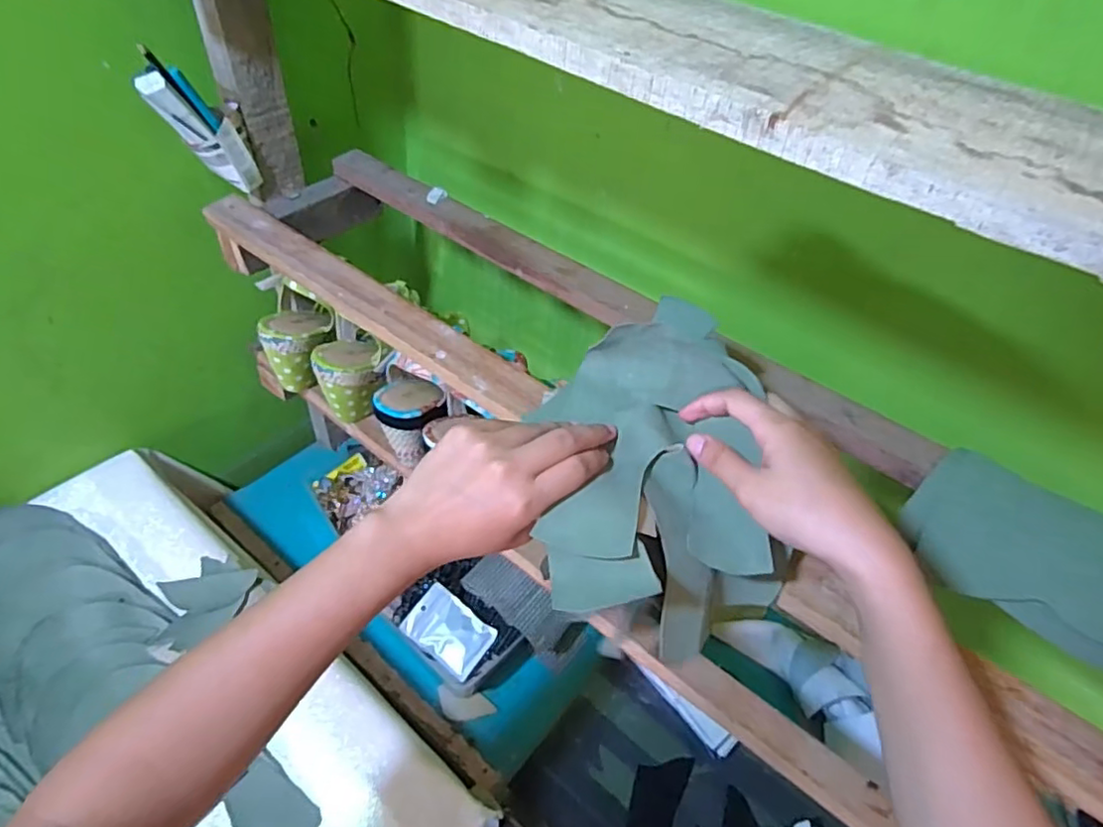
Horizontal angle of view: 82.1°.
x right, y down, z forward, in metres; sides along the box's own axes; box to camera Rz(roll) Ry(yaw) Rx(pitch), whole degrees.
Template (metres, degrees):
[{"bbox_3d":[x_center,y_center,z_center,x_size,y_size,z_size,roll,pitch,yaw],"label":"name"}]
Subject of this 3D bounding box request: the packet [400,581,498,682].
[{"bbox_3d":[-0.119,0.254,0.738,0.098,0.007,0.066,35,69,13],"label":"packet"}]

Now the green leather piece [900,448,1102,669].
[{"bbox_3d":[0.333,0.096,0.429,0.163,0.021,0.095,32,81,30],"label":"green leather piece"}]

